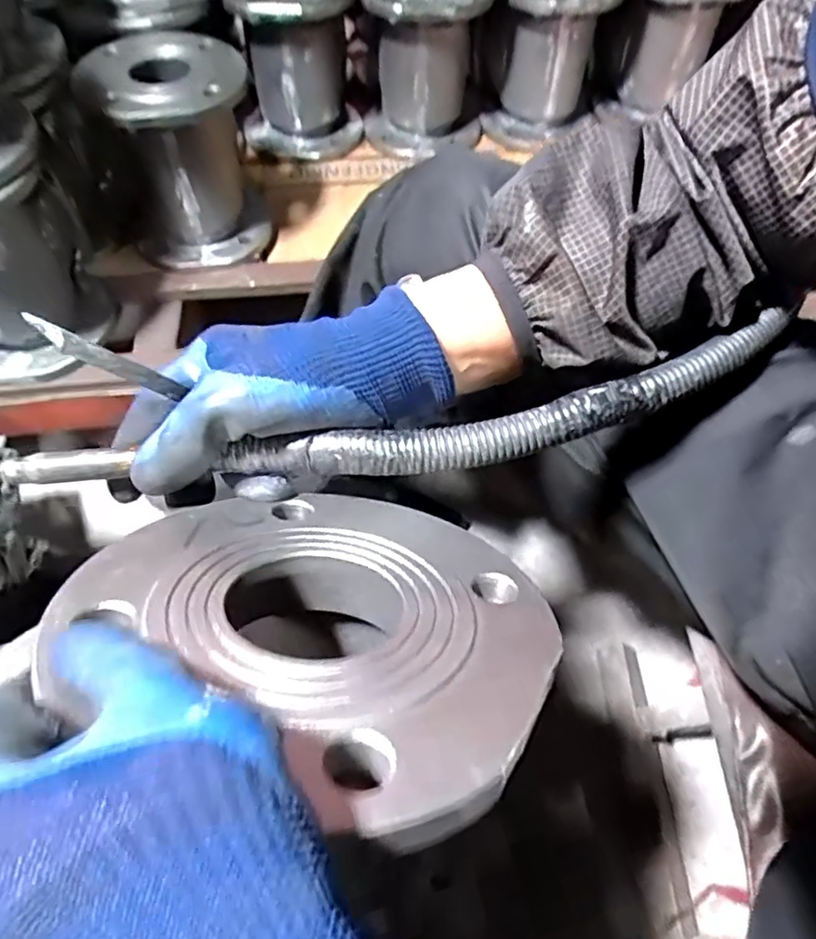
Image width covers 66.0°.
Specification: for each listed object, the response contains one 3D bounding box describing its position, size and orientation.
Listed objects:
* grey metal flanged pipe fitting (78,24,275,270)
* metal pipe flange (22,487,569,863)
[{"bbox_3d":[-0.263,-0.364,0.735,0.175,0.205,0.182,-20,58,-13],"label":"grey metal flanged pipe fitting"},{"bbox_3d":[-0.032,0.055,0.239,0.167,0.020,0.152,5,24,-2],"label":"metal pipe flange"}]

